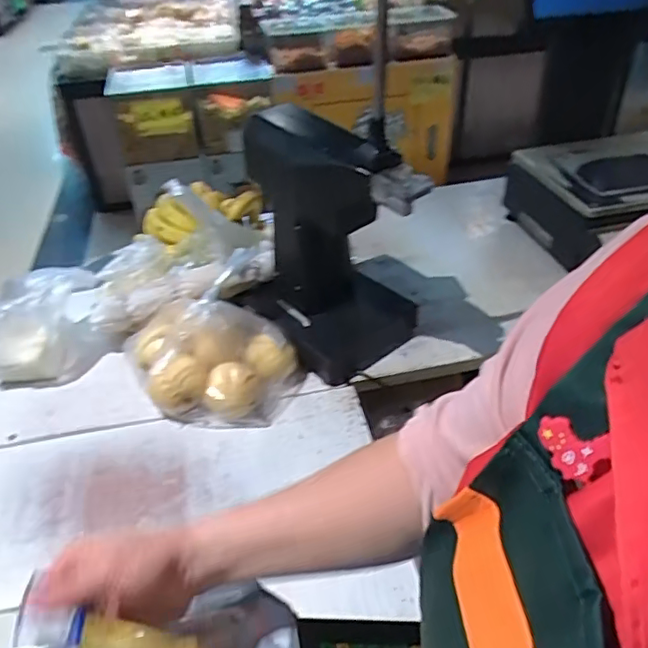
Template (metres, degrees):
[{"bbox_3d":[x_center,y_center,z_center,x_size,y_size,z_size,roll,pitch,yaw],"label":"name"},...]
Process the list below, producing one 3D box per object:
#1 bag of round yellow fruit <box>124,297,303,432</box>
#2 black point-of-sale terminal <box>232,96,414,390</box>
[{"bbox_3d":[-0.188,0.057,0.889,0.288,0.149,0.142,1,38,6],"label":"bag of round yellow fruit"},{"bbox_3d":[0.010,-0.132,0.919,0.258,0.375,0.238,4,38,10],"label":"black point-of-sale terminal"}]

